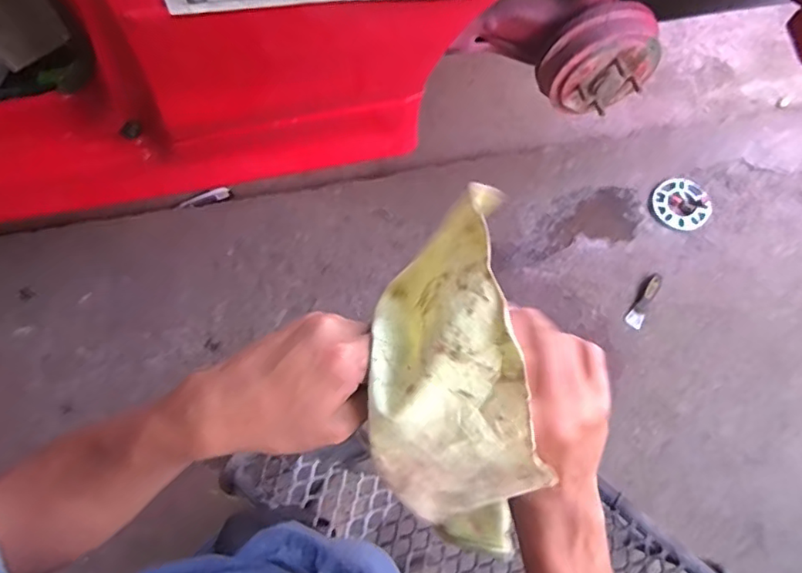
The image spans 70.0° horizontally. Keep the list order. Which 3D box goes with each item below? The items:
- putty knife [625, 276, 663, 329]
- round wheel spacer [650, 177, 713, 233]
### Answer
[{"bbox_3d":[0.629,0.039,1.470,0.041,0.021,0.155,34,73,11],"label":"putty knife"},{"bbox_3d":[0.767,-0.227,1.565,0.152,0.010,0.158,0,70,0],"label":"round wheel spacer"}]

